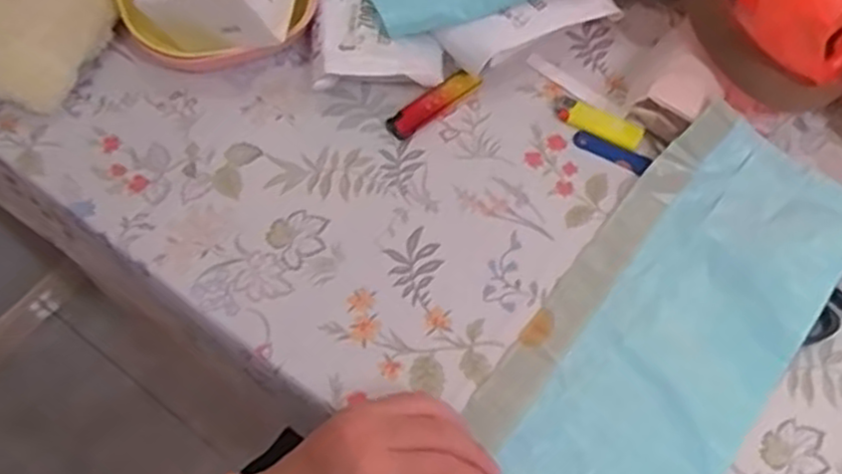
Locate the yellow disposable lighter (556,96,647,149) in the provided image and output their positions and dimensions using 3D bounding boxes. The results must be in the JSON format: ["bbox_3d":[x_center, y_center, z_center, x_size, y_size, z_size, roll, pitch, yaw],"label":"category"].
[{"bbox_3d":[0.133,-0.086,0.567,0.067,0.009,0.020,26,66,10],"label":"yellow disposable lighter"}]

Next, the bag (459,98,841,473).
[{"bbox_3d":[0.162,0.058,0.491,0.146,0.021,0.316,35,71,14],"label":"bag"}]

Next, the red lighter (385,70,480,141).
[{"bbox_3d":[0.009,-0.100,0.569,0.080,0.010,0.021,-38,71,-19],"label":"red lighter"}]

